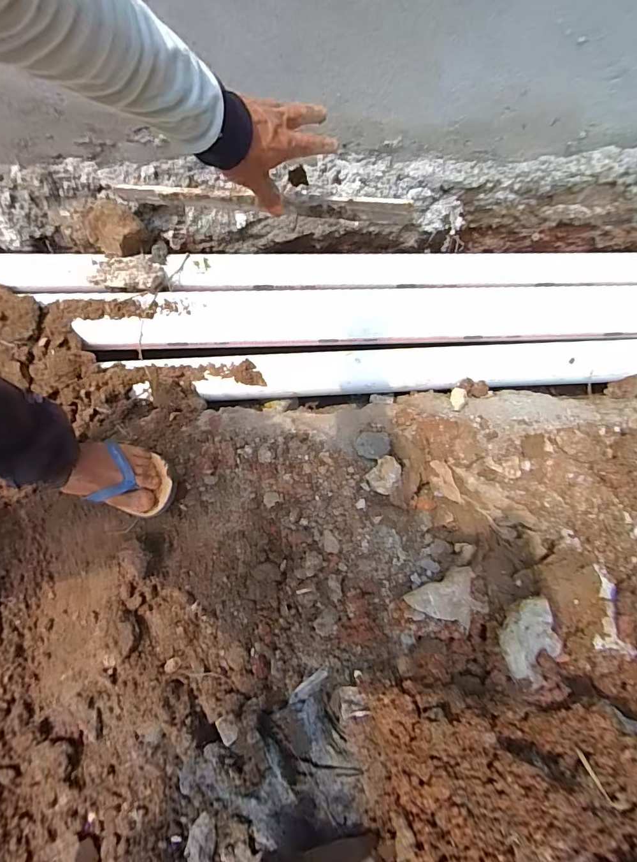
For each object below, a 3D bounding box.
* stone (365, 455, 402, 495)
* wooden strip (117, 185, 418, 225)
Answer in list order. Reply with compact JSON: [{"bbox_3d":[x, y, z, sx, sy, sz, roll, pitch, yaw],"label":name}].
[{"bbox_3d":[0.105,0.068,0.681,0.045,0.027,0.057,28,76,5],"label":"stone"},{"bbox_3d":[-0.094,-0.317,0.597,0.439,0.034,0.014,12,74,14],"label":"wooden strip"}]

